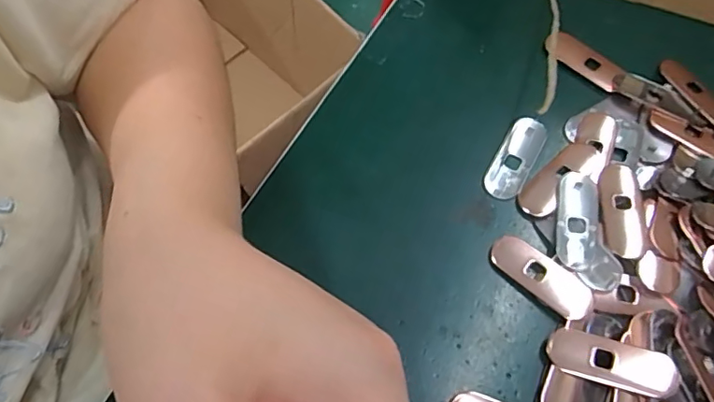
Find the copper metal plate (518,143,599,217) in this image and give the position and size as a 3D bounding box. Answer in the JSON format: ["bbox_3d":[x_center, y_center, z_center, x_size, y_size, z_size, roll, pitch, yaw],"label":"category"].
[{"bbox_3d":[0.102,-0.012,0.265,0.049,0.004,0.018,-39,69,-14],"label":"copper metal plate"}]

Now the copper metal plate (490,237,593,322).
[{"bbox_3d":[0.086,0.035,0.246,0.049,0.005,0.019,37,79,24],"label":"copper metal plate"}]

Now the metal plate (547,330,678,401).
[{"bbox_3d":[0.109,0.069,0.224,0.051,0.007,0.019,17,67,10],"label":"metal plate"}]

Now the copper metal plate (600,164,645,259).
[{"bbox_3d":[0.128,0.004,0.254,0.018,0.004,0.049,5,66,5],"label":"copper metal plate"}]

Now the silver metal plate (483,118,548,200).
[{"bbox_3d":[0.082,-0.023,0.272,0.019,0.004,0.049,28,70,15],"label":"silver metal plate"}]

